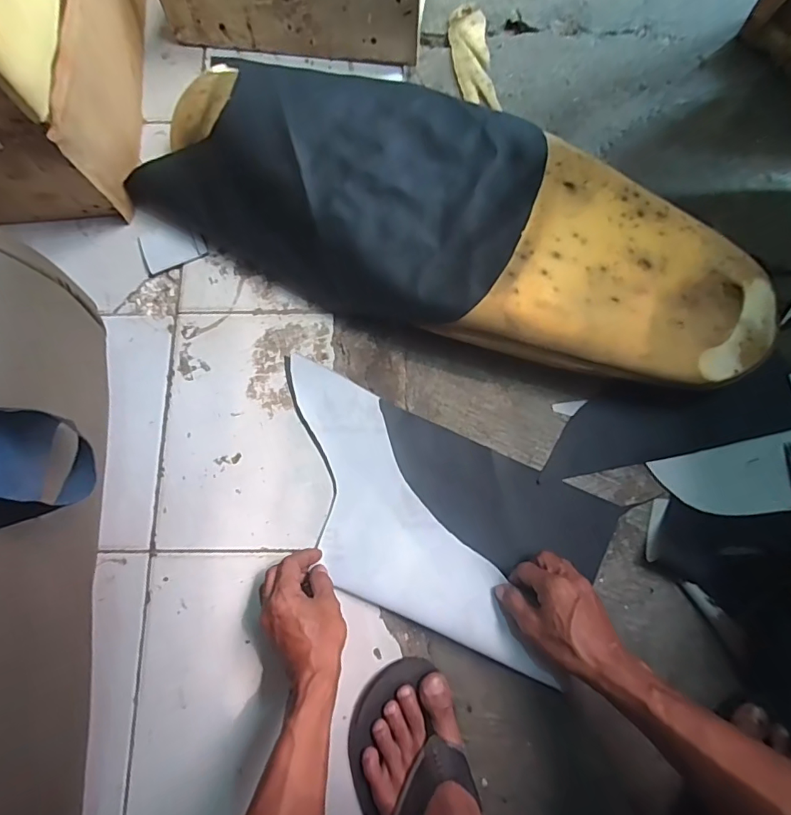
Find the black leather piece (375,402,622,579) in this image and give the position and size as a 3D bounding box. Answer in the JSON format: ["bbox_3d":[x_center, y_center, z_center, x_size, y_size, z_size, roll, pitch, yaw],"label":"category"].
[{"bbox_3d":[0.107,0.107,0.582,0.295,0.007,0.117,25,79,6],"label":"black leather piece"}]

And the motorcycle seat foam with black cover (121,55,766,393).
[{"bbox_3d":[0.052,-0.214,0.581,0.750,0.139,0.238,19,80,5],"label":"motorcycle seat foam with black cover"}]

